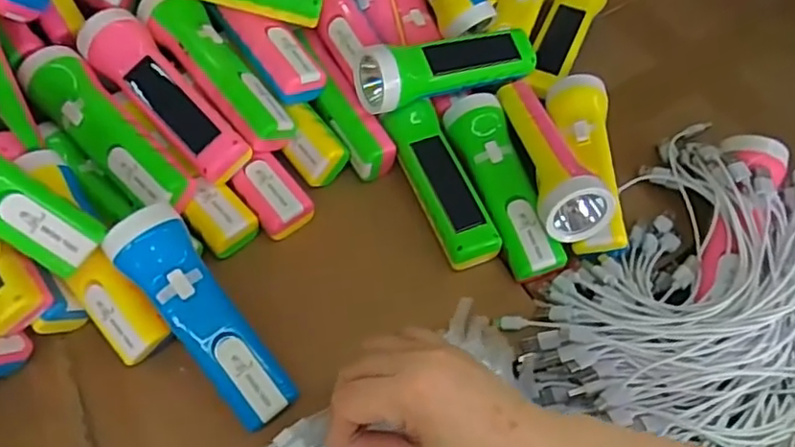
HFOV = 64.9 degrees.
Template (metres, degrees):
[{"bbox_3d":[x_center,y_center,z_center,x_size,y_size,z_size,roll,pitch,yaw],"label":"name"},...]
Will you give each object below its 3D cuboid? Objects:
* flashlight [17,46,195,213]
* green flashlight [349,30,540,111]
[{"bbox_3d":[-0.222,-0.072,0.482,0.164,0.044,0.054,41,65,18],"label":"flashlight"},{"bbox_3d":[0.046,-0.136,0.529,0.162,0.058,0.052,-22,64,-16],"label":"green flashlight"}]

